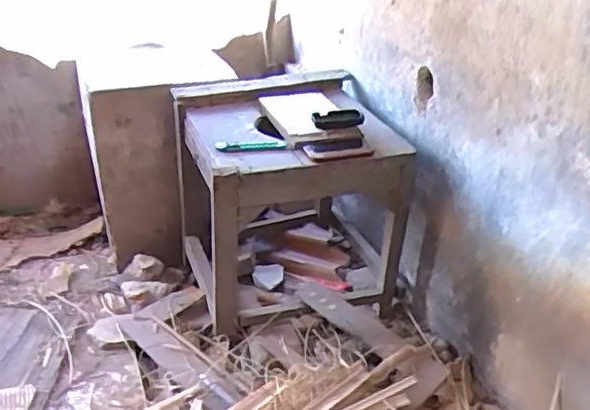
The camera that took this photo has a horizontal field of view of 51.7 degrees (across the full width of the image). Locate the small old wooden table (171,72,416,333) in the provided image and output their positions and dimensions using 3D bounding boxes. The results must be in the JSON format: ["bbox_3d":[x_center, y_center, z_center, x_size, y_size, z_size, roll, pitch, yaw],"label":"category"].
[{"bbox_3d":[0.005,-0.023,1.476,0.503,0.438,0.481,-7,29,-12],"label":"small old wooden table"}]

